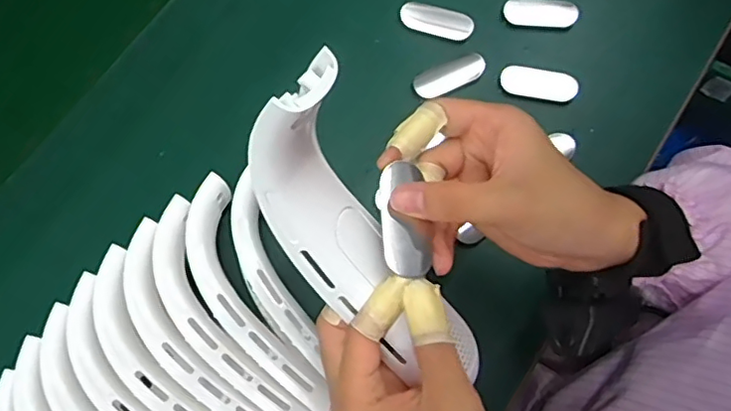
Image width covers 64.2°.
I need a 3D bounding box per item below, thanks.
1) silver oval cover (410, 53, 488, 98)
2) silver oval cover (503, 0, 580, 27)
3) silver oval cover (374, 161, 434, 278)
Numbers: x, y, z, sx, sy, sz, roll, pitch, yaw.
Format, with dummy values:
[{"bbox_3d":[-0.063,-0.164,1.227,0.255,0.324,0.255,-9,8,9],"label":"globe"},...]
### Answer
[{"bbox_3d":[0.066,-0.102,0.456,0.058,0.004,0.024,-25,75,-8],"label":"silver oval cover"},{"bbox_3d":[0.143,-0.158,0.473,0.059,0.004,0.024,3,74,0],"label":"silver oval cover"},{"bbox_3d":[0.020,0.007,0.289,0.025,0.014,0.056,-8,76,-3],"label":"silver oval cover"}]

